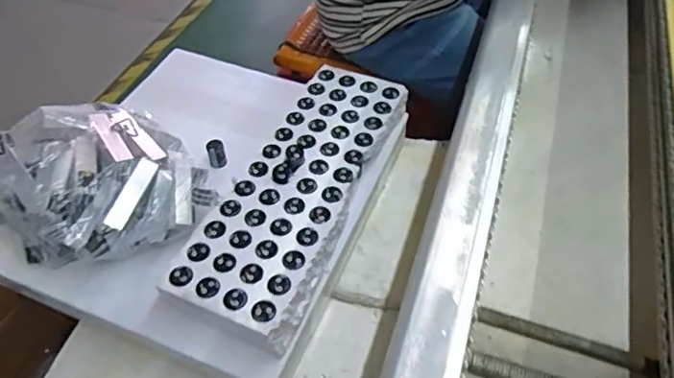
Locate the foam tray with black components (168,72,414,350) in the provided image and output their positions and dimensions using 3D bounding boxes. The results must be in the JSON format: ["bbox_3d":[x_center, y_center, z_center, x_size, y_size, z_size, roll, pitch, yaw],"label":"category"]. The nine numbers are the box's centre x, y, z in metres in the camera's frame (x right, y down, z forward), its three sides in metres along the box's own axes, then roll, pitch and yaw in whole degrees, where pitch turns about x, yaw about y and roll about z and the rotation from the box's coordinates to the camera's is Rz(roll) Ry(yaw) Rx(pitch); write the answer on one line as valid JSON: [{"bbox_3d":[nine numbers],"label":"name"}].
[{"bbox_3d":[-0.039,-0.011,0.635,0.129,0.038,0.384,18,52,14],"label":"foam tray with black components"}]

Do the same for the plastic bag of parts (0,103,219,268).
[{"bbox_3d":[-0.265,-0.007,0.588,0.217,0.109,0.164,-25,54,-20],"label":"plastic bag of parts"}]

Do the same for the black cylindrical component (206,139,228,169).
[{"bbox_3d":[-0.153,-0.045,0.686,0.021,0.036,0.019,-13,51,-11],"label":"black cylindrical component"}]

